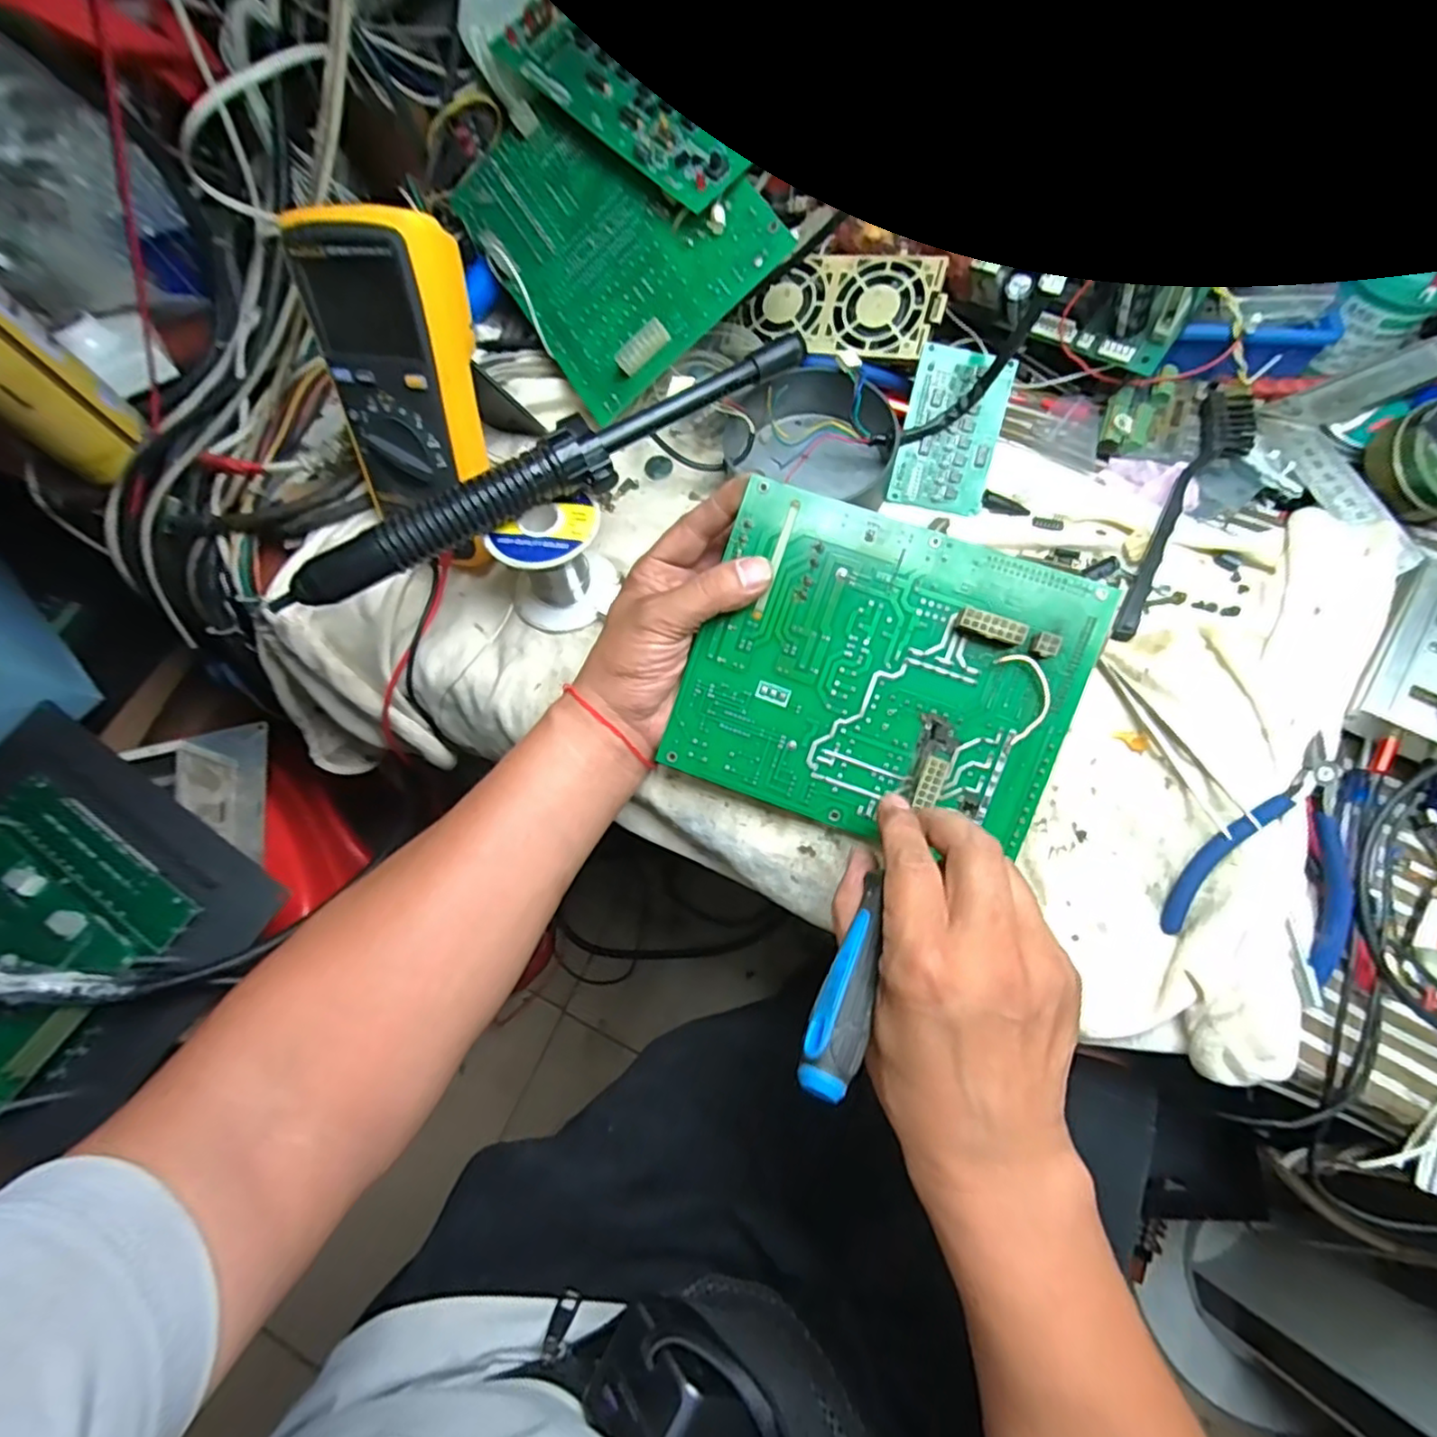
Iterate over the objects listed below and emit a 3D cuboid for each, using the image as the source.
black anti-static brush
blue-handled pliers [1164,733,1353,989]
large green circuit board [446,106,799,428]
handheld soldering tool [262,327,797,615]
[{"bbox_3d":[0.287,-0.124,0.392,0.035,0.025,0.184,25,73,11],"label":"black anti-static brush"},{"bbox_3d":[0.276,0.064,0.320,0.079,0.011,0.110,18,93,4],"label":"blue-handled pliers"},{"bbox_3d":[-0.073,-0.323,0.424,0.154,0.014,0.210,-36,80,15],"label":"large green circuit board"},{"bbox_3d":[-0.083,-0.138,0.352,0.302,0.027,0.029,-31,72,-8],"label":"handheld soldering tool"}]

